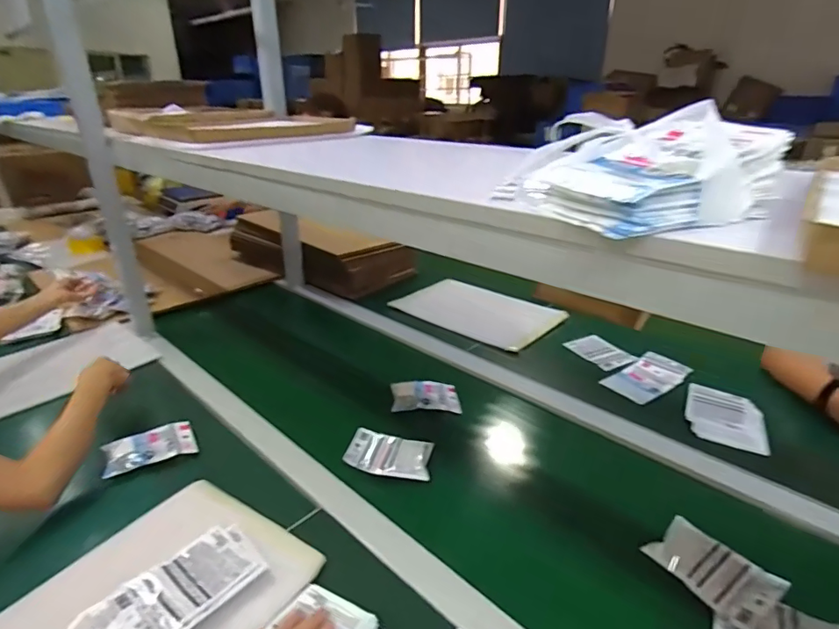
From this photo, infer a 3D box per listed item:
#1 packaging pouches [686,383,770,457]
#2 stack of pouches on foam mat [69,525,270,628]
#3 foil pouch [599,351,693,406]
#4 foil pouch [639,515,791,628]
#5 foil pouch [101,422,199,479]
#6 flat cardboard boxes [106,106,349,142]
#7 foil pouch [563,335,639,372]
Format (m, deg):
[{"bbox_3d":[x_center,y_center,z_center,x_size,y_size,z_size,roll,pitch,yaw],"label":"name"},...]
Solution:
[{"bbox_3d":[0.556,0.181,0.898,0.124,0.011,0.172,10,27,22],"label":"packaging pouches"},{"bbox_3d":[-0.284,0.322,0.569,0.103,0.022,0.193,21,33,39],"label":"stack of pouches on foam mat"},{"bbox_3d":[0.477,0.128,1.029,0.198,0.004,0.105,-19,30,-34],"label":"foil pouch"},{"bbox_3d":[0.367,0.317,0.619,0.090,0.024,0.131,-18,30,-32],"label":"foil pouch"},{"bbox_3d":[-0.449,0.218,0.825,0.133,0.023,0.095,-8,27,-30],"label":"foil pouch"},{"bbox_3d":[-0.424,-0.420,1.078,0.353,0.048,0.531,-23,31,-39],"label":"flat cardboard boxes"},{"bbox_3d":[0.411,0.083,1.131,0.093,0.005,0.143,-11,27,-21],"label":"foil pouch"}]

